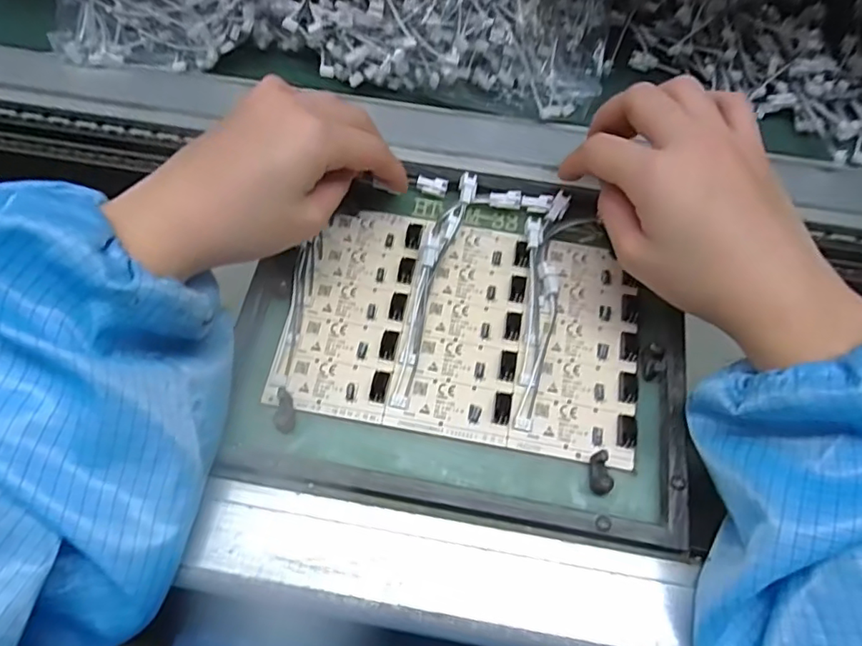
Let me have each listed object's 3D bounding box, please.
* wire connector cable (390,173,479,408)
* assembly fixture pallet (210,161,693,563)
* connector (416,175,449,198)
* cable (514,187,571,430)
[{"bbox_3d":[0.000,-0.024,0.313,0.017,0.017,0.143,16,66,7],"label":"wire connector cable"},{"bbox_3d":[0.020,0.004,0.307,0.232,0.017,0.195,9,68,3],"label":"assembly fixture pallet"},{"bbox_3d":[0.001,-0.084,0.347,0.019,0.008,0.010,8,65,3],"label":"connector"},{"bbox_3d":[0.059,-0.012,0.314,0.025,0.010,0.143,9,65,4],"label":"cable"}]

